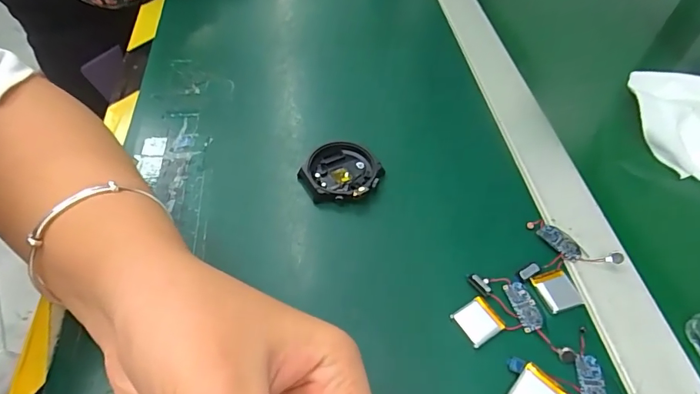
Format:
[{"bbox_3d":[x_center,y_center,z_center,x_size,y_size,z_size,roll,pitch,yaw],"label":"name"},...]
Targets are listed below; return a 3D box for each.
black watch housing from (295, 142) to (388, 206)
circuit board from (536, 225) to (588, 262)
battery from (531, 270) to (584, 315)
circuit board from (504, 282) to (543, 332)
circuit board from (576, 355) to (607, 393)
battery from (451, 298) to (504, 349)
[{"bbox_3d":[-0.006,-0.015,0.298,0.052,0.014,0.048,1,52,-1],"label":"black watch housing"},{"bbox_3d":[0.132,0.028,0.268,0.015,0.004,0.028,-30,58,-23],"label":"circuit board"},{"bbox_3d":[0.120,0.054,0.249,0.021,0.004,0.023,-15,54,-13],"label":"battery"},{"bbox_3d":[0.098,0.061,0.244,0.012,0.004,0.027,-10,53,-10],"label":"circuit board"},{"bbox_3d":[0.123,0.094,0.219,0.013,0.004,0.027,4,52,2],"label":"circuit board"},{"bbox_3d":[0.070,0.068,0.237,0.022,0.004,0.021,-27,57,-21],"label":"battery"}]

